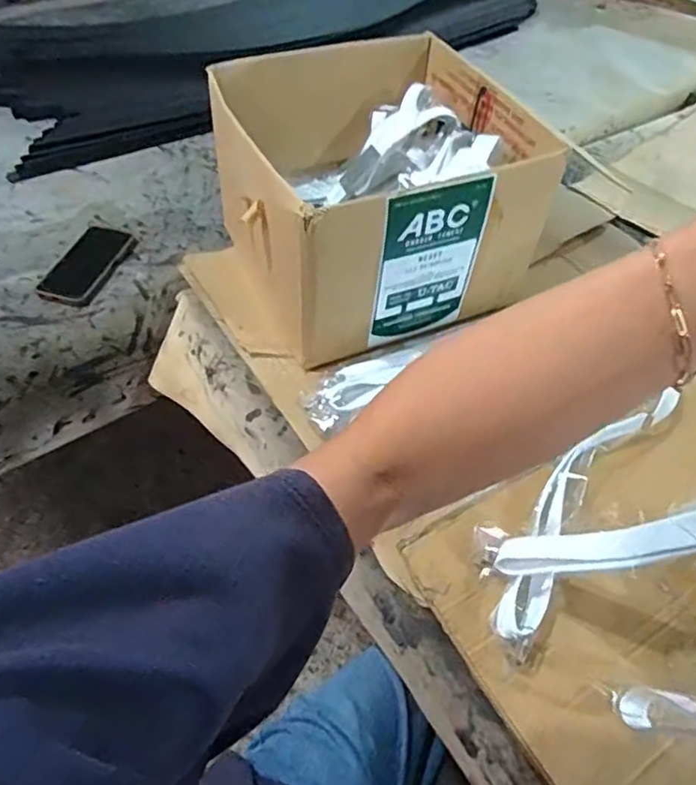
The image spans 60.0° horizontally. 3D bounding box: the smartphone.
[{"bbox_3d":[-0.386,-0.194,0.903,0.087,0.011,0.167,11,52,8],"label":"smartphone"}]

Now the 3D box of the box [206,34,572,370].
[{"bbox_3d":[0.033,-0.284,0.823,0.368,0.211,0.353,-20,54,-16],"label":"box"}]

